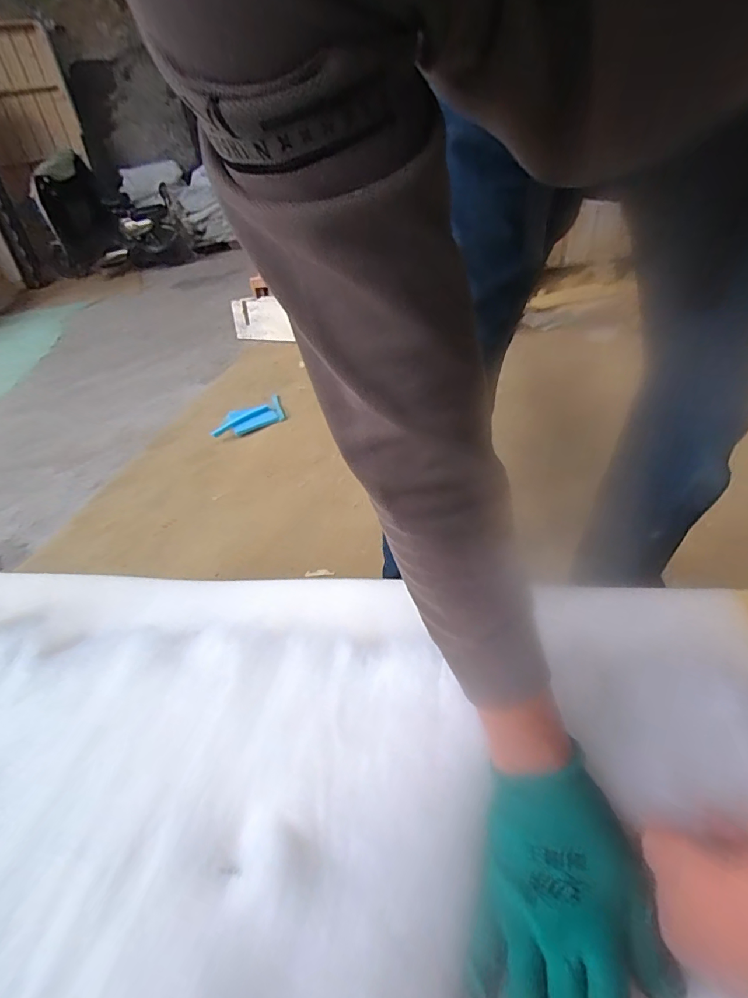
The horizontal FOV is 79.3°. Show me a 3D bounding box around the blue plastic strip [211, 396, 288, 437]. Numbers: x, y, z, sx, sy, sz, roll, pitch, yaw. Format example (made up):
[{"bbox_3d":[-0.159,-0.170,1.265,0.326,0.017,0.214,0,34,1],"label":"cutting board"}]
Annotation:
[{"bbox_3d":[-0.478,-0.309,1.702,0.276,0.036,0.175,-20,39,-12],"label":"blue plastic strip"}]

